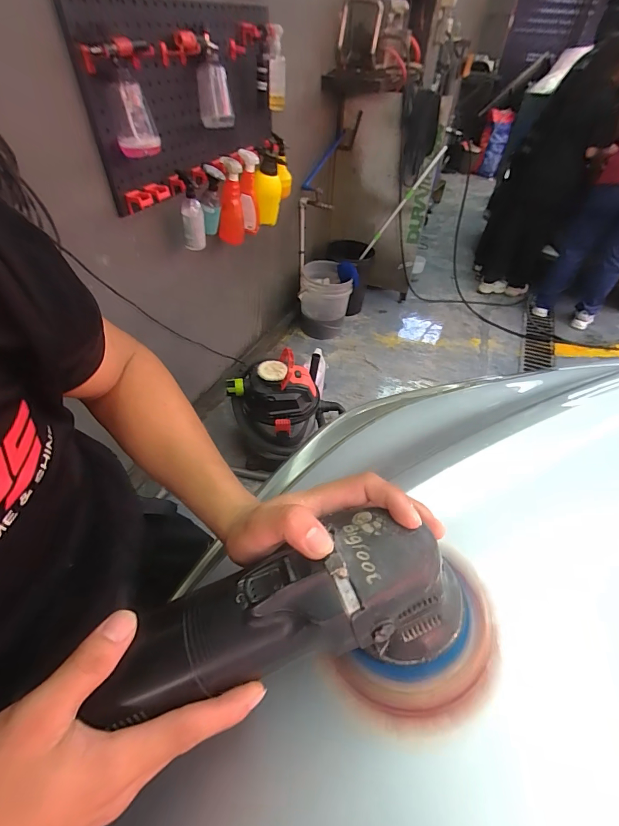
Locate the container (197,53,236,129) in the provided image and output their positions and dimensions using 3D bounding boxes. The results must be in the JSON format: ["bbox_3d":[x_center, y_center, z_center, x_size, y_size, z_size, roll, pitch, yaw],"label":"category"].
[{"bbox_3d":[-0.306,-1.032,1.232,0.105,0.174,0.082,-8,48,-12],"label":"container"}]

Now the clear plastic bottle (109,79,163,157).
[{"bbox_3d":[-0.454,-0.762,0.990,0.101,0.152,0.097,-14,50,-17],"label":"clear plastic bottle"}]

